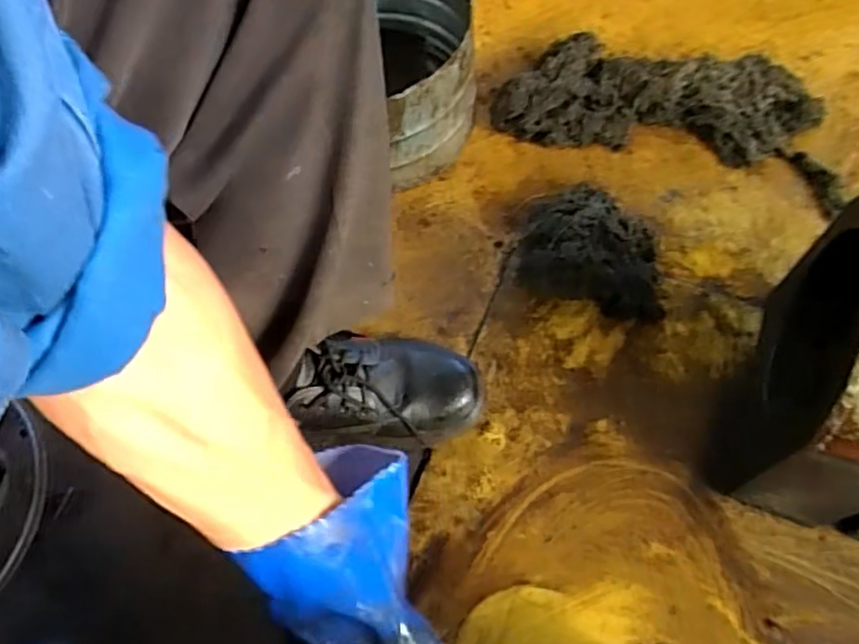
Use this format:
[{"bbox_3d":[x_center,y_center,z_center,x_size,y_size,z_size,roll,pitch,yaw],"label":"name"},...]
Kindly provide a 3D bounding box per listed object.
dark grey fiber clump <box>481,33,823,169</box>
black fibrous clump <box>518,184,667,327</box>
[{"bbox_3d":[0.273,-0.270,0.803,0.376,0.062,0.136,10,65,8],"label":"dark grey fiber clump"},{"bbox_3d":[0.177,-0.083,0.708,0.149,0.077,0.133,11,66,9],"label":"black fibrous clump"}]

